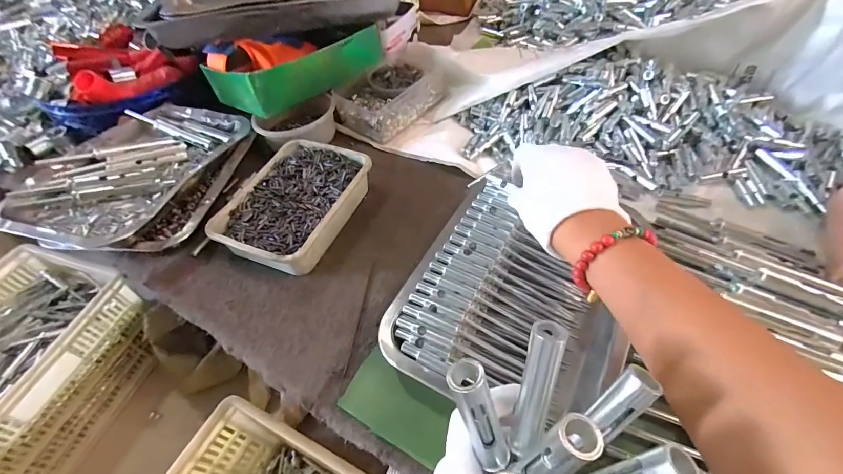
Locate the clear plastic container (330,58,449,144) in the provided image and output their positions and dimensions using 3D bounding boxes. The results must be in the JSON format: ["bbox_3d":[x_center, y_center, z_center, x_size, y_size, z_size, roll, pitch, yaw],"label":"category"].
[{"bbox_3d":[-0.051,-0.216,0.588,0.114,0.049,0.143,35,62,28],"label":"clear plastic container"}]

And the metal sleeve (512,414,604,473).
[{"bbox_3d":[0.065,0.108,0.188,0.019,0.081,0.018,0,49,-2],"label":"metal sleeve"}]

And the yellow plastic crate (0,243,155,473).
[{"bbox_3d":[-0.864,0.296,0.838,0.339,0.246,0.469,14,54,15],"label":"yellow plastic crate"}]

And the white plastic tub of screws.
[{"bbox_3d":[-0.149,-0.041,0.466,0.128,0.039,0.184,18,55,19],"label":"white plastic tub of screws"}]

